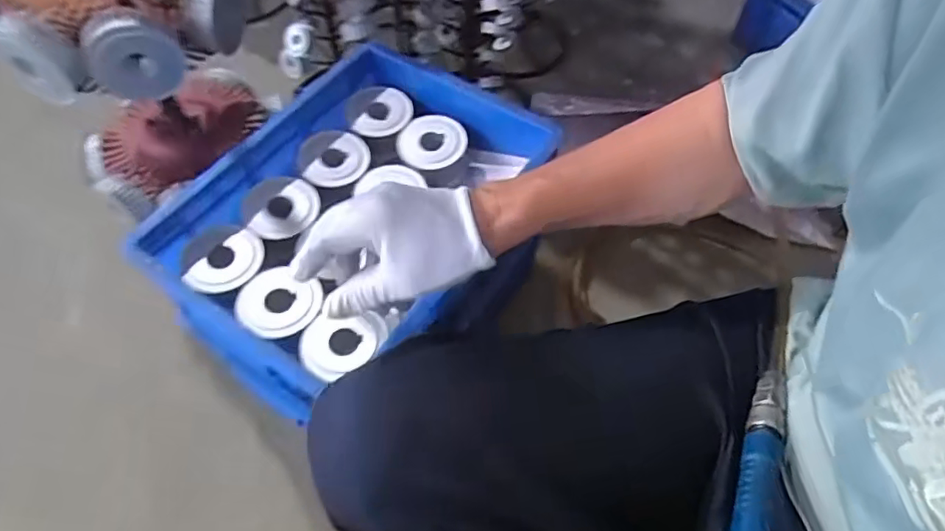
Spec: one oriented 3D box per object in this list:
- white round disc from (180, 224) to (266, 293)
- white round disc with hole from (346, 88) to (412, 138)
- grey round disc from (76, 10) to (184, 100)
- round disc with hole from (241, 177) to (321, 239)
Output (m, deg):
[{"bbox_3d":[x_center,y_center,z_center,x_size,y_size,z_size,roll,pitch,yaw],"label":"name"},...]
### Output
[{"bbox_3d":[-0.268,-0.007,0.615,0.083,0.019,0.075,-32,63,-20],"label":"white round disc"},{"bbox_3d":[-0.120,-0.198,0.737,0.083,0.017,0.063,-12,78,-8],"label":"white round disc with hole"},{"bbox_3d":[-0.368,-0.225,0.631,0.094,0.098,0.038,-26,61,-17],"label":"grey round disc"},{"bbox_3d":[-0.218,-0.068,0.656,0.070,0.027,0.081,17,58,10],"label":"round disc with hole"}]

